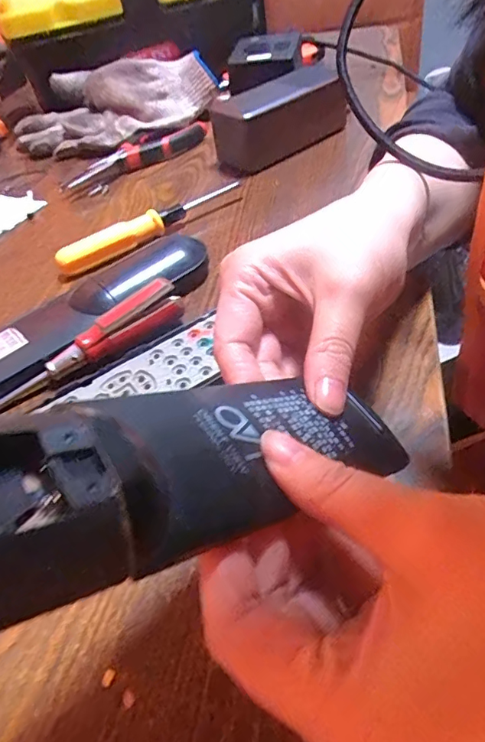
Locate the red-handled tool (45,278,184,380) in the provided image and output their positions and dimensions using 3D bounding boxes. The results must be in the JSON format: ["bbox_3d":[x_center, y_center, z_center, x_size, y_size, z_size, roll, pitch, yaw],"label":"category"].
[{"bbox_3d":[-0.074,-0.026,0.285,0.082,0.021,0.021,-33,49,-21],"label":"red-handled tool"}]

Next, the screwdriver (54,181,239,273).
[{"bbox_3d":[-0.067,-0.113,0.379,0.153,0.016,0.014,-32,48,-20],"label":"screwdriver"}]

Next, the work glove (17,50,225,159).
[{"bbox_3d":[-0.134,-0.284,0.539,0.202,0.062,0.101,-31,48,-19],"label":"work glove"}]

